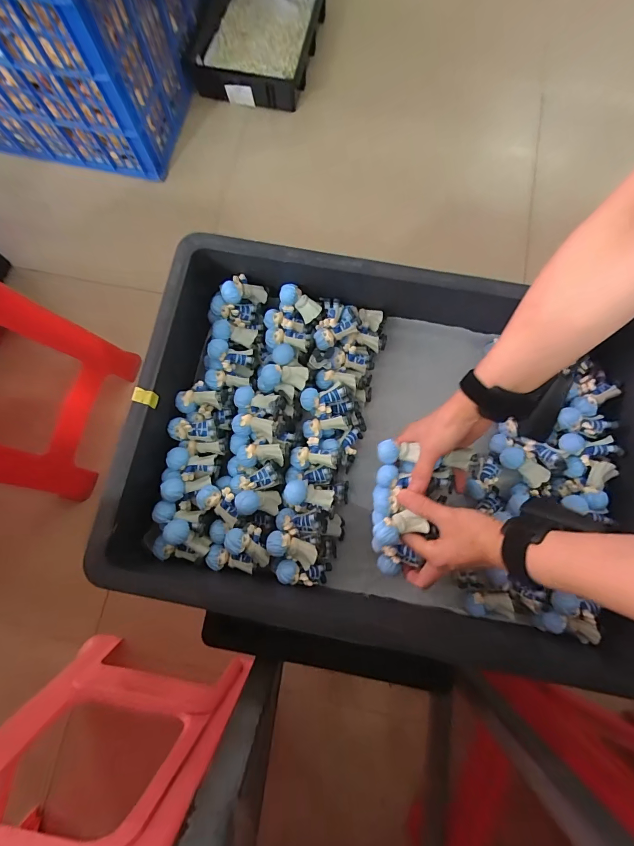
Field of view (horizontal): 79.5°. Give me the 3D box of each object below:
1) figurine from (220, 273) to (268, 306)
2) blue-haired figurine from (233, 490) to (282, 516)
[{"bbox_3d":[-0.095,-0.174,0.494,0.064,0.025,0.035,-10,75,-41],"label":"figurine"},{"bbox_3d":[-0.069,0.093,0.448,0.020,0.058,0.028,-12,74,40],"label":"blue-haired figurine"}]

